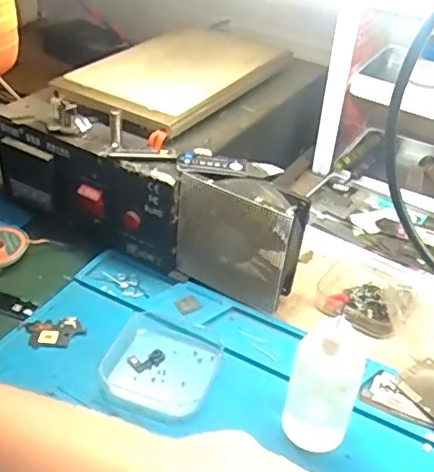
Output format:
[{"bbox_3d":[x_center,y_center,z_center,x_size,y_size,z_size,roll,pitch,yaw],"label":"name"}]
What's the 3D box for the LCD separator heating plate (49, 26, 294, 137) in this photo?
[{"bbox_3d":[-0.026,-0.133,0.479,0.107,0.022,0.205,24,41,25],"label":"LCD separator heating plate"}]

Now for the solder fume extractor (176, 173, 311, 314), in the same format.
[{"bbox_3d":[0.015,0.002,0.388,0.079,0.085,0.028,21,40,22],"label":"solder fume extractor"}]

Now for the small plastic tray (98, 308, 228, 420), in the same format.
[{"bbox_3d":[-0.031,0.075,0.354,0.062,0.015,0.067,14,38,14],"label":"small plastic tray"}]

